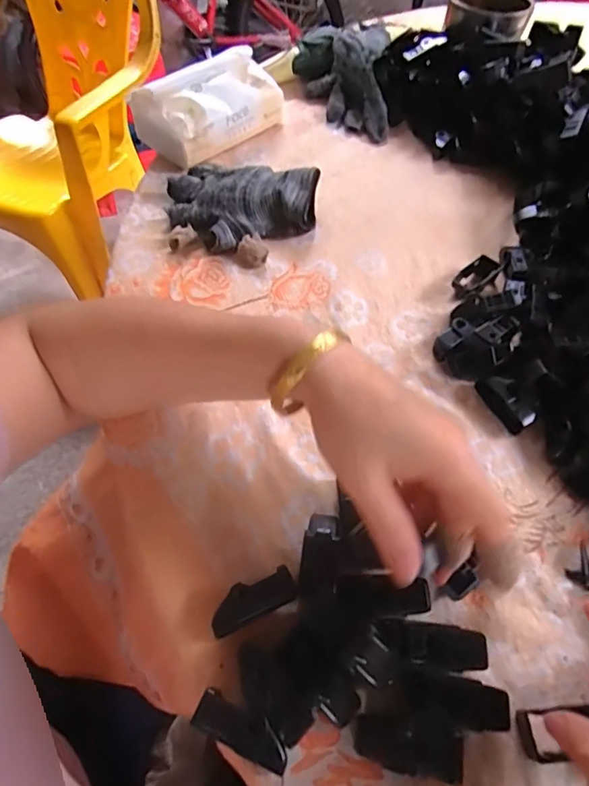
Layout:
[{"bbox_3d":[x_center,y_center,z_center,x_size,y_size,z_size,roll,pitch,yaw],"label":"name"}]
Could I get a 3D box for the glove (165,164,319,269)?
[{"bbox_3d":[-0.053,-0.168,0.433,0.135,0.027,0.102,11,58,6],"label":"glove"}]

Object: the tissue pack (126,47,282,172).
[{"bbox_3d":[-0.090,-0.308,0.500,0.153,0.059,0.084,-38,66,-22],"label":"tissue pack"}]

